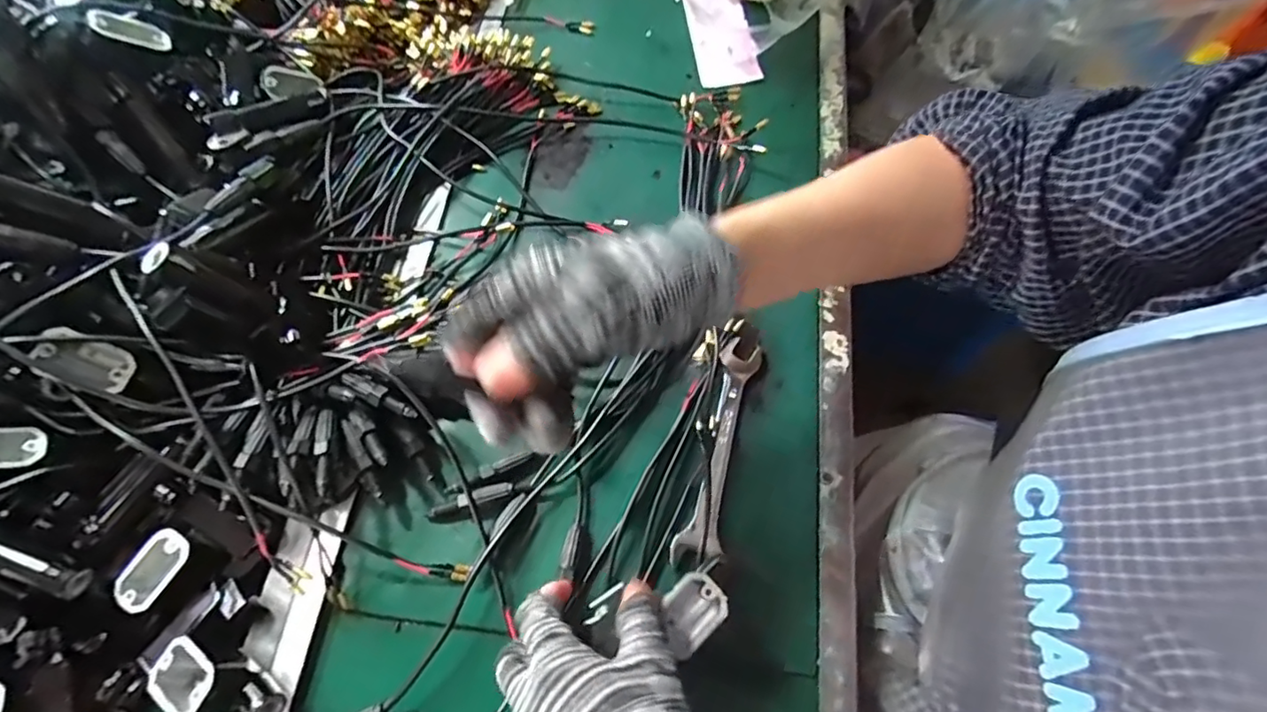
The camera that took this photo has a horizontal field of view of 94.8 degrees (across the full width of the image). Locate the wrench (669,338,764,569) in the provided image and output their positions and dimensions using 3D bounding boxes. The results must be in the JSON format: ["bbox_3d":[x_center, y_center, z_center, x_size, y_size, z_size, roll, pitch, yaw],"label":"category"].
[{"bbox_3d":[0.052,0.053,0.347,0.025,0.009,0.136,15,68,8],"label":"wrench"}]

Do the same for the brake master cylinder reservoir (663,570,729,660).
[{"bbox_3d":[0.028,0.126,0.288,0.034,0.024,0.027,-43,72,-15],"label":"brake master cylinder reservoir"}]

